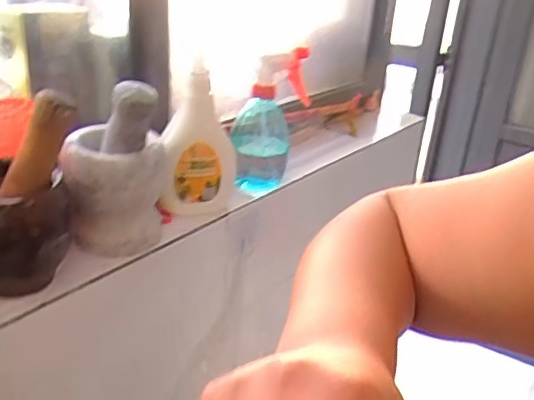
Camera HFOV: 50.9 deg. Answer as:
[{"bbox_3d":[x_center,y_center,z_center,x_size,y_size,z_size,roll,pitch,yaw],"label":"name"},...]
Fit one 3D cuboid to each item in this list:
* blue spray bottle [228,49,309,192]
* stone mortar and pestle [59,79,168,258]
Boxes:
[{"bbox_3d":[0.003,-0.109,0.762,0.093,0.190,0.068,4,25,-3],"label":"blue spray bottle"},{"bbox_3d":[-0.151,-0.030,0.563,0.092,0.173,0.091,-1,25,-12],"label":"stone mortar and pestle"}]

